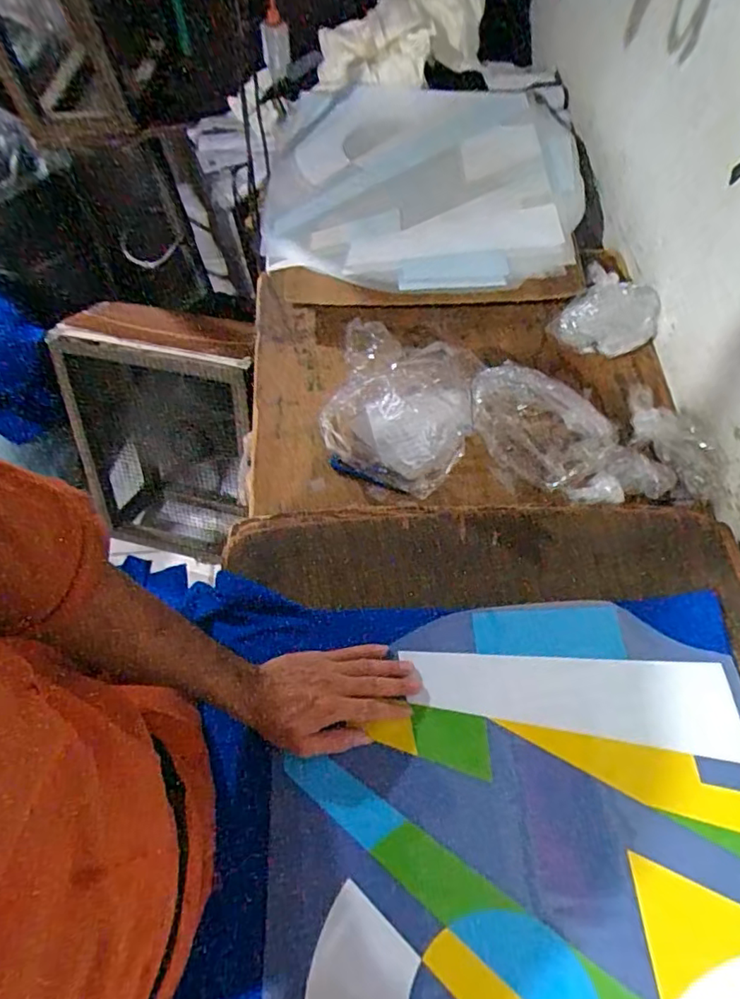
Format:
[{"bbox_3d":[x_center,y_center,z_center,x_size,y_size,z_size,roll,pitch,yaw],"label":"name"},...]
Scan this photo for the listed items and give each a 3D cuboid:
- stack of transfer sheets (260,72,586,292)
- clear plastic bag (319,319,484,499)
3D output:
[{"bbox_3d":[0.090,-0.567,0.970,0.552,0.060,0.581,-2,65,2],"label":"stack of transfer sheets"},{"bbox_3d":[0.039,-0.129,0.725,0.178,0.122,0.159,18,62,12],"label":"clear plastic bag"}]

